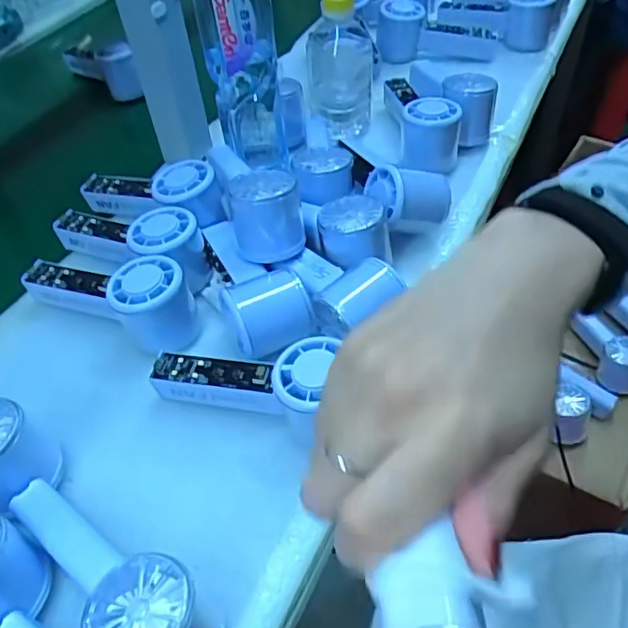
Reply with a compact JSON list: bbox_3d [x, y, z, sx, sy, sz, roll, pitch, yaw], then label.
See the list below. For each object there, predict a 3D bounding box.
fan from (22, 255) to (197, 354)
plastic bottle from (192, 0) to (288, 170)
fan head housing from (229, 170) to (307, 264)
[{"bbox_3d":[-0.168,-0.021,0.469,0.155,0.054,0.058,20,53,21],"label":"fan"},{"bbox_3d":[-0.066,-0.229,0.526,0.063,0.222,0.066,-7,48,-2],"label":"plastic bottle"},{"bbox_3d":[-0.038,-0.080,0.468,0.058,0.051,0.059,-9,48,-4],"label":"fan head housing"}]

